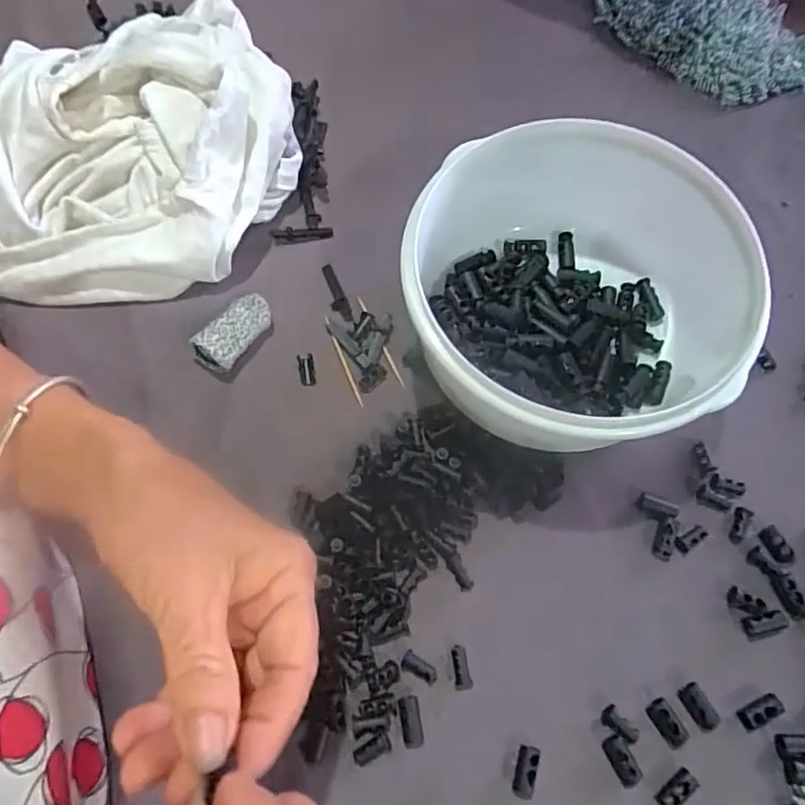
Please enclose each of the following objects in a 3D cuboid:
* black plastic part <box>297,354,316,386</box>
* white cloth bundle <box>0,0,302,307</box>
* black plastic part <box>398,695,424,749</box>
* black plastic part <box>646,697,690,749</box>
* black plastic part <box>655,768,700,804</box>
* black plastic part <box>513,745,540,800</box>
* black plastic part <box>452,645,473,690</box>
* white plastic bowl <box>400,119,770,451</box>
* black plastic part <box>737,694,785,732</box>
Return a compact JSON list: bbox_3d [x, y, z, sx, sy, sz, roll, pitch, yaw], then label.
[{"bbox_3d":[-0.053,-0.018,0.329,0.008,0.004,0.017,-9,70,-2],"label":"black plastic part"},{"bbox_3d":[-0.165,-0.159,0.353,0.195,0.066,0.189,0,70,1],"label":"white cloth bundle"},{"bbox_3d":[0.004,0.145,0.269,0.009,0.006,0.022,-9,70,-3],"label":"black plastic part"},{"bbox_3d":[0.120,0.145,0.267,0.011,0.006,0.020,-34,73,-11],"label":"black plastic part"},{"bbox_3d":[0.119,0.169,0.258,0.019,0.005,0.010,-36,73,-11],"label":"black plastic part"},{"bbox_3d":[0.054,0.163,0.263,0.009,0.010,0.021,12,71,5],"label":"black plastic part"},{"bbox_3d":[0.028,0.124,0.279,0.008,0.008,0.020,-9,70,-2],"label":"black plastic part"},{"bbox_3d":[0.078,-0.049,0.301,0.146,0.075,0.154,0,70,1],"label":"white plastic bowl"},{"bbox_3d":[0.162,0.139,0.268,0.020,0.005,0.010,-24,71,-8],"label":"black plastic part"}]

